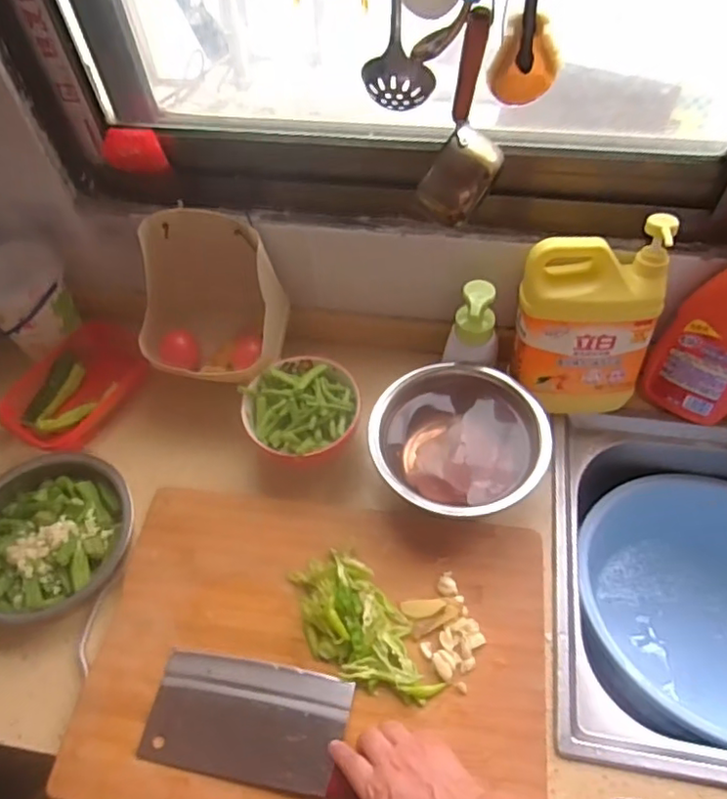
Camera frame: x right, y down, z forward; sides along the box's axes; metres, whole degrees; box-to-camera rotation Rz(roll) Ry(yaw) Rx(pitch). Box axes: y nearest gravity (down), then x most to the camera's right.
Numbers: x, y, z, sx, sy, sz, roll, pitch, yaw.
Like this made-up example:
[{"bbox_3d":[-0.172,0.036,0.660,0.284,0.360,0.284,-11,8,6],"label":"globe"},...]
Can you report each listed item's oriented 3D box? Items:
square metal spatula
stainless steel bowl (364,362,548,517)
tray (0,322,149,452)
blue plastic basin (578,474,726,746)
[{"bbox_3d":[0.087,-0.235,0.525,0.069,0.169,0.070,8,56,9],"label":"square metal spatula"},{"bbox_3d":[0.101,0.050,0.673,0.176,0.076,0.172,-2,55,2],"label":"stainless steel bowl"},{"bbox_3d":[-0.364,-0.013,0.783,0.129,0.038,0.183,22,59,17],"label":"tray"},{"bbox_3d":[0.386,0.240,0.691,0.286,0.149,0.274,-2,55,2],"label":"blue plastic basin"}]

